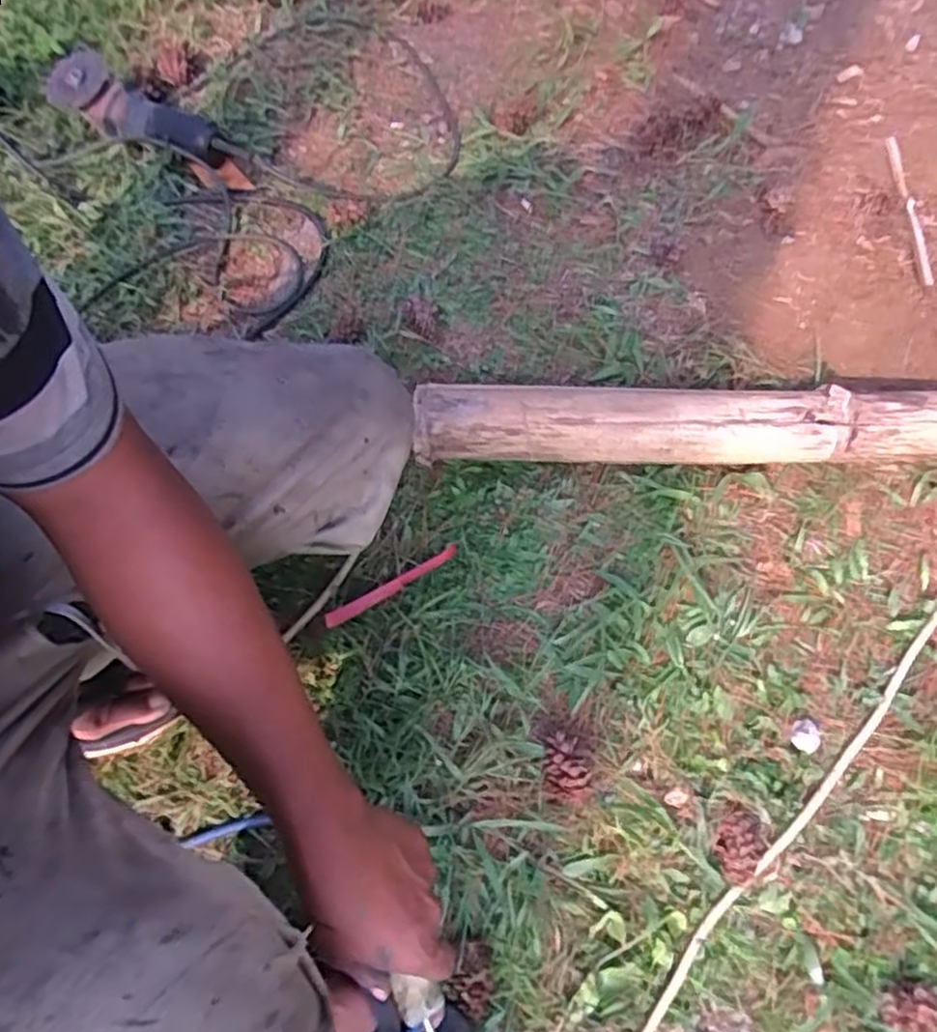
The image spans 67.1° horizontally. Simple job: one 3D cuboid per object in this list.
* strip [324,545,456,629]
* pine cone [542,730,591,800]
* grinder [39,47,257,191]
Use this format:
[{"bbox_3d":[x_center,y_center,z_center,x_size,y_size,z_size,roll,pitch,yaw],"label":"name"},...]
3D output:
[{"bbox_3d":[-0.081,0.074,0.748,0.156,0.010,0.018,-29,68,-10],"label":"strip"},{"bbox_3d":[0.092,0.238,0.673,0.041,0.035,0.058,-1,63,0],"label":"pine cone"},{"bbox_3d":[-0.446,-0.558,0.995,0.317,0.081,0.087,27,66,13],"label":"grinder"}]

